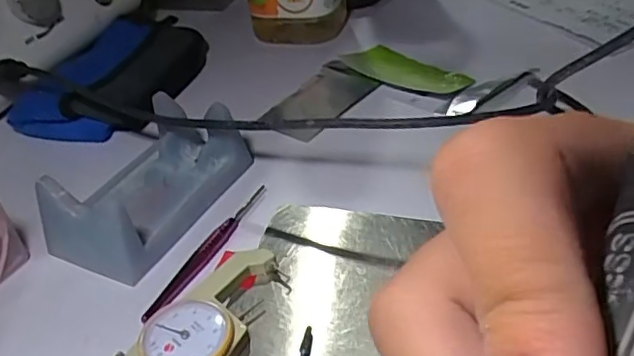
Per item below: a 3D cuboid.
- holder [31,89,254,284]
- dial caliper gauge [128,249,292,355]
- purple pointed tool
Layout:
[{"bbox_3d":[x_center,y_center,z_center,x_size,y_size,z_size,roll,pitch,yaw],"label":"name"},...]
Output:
[{"bbox_3d":[-0.087,-0.002,0.318,0.066,0.037,0.114,16,43,27],"label":"holder"},{"bbox_3d":[-0.046,0.062,0.246,0.037,0.012,0.091,18,44,29],"label":"dial caliper gauge"},{"bbox_3d":[-0.052,0.033,0.289,0.008,0.007,0.100,9,40,20],"label":"purple pointed tool"}]

